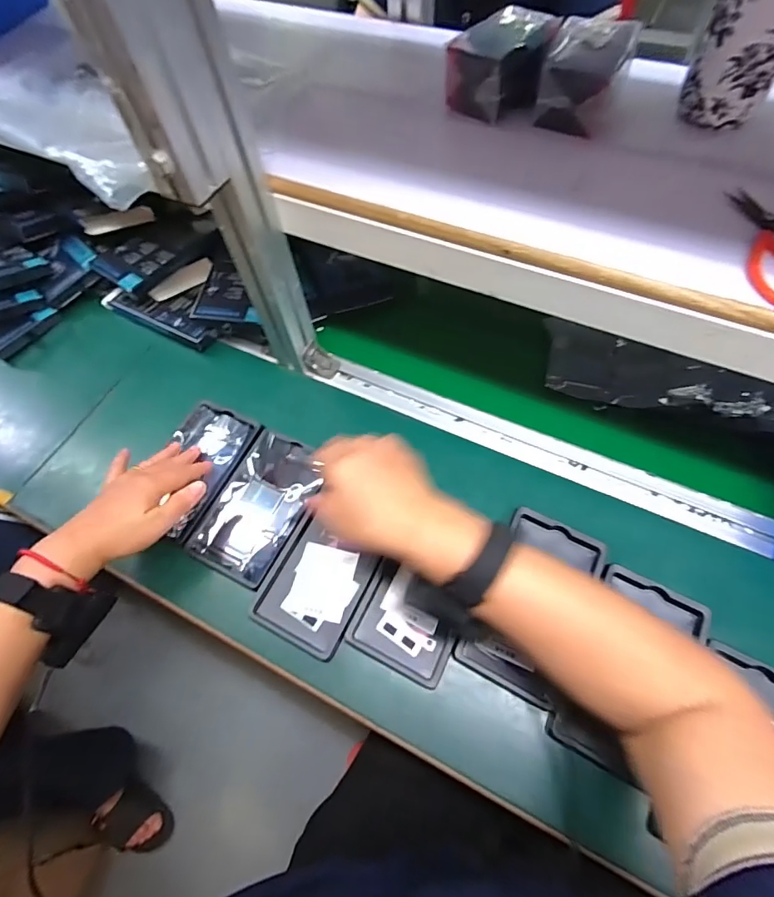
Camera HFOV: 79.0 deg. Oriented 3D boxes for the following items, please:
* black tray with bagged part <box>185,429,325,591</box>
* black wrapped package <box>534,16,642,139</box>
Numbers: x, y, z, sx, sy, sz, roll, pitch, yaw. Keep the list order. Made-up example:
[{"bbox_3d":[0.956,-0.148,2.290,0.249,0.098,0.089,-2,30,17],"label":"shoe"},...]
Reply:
[{"bbox_3d":[-0.131,0.059,0.497,0.095,0.028,0.153,23,65,15],"label":"black tray with bagged part"},{"bbox_3d":[0.170,-0.324,0.405,0.066,0.053,0.094,25,65,16],"label":"black wrapped package"}]

